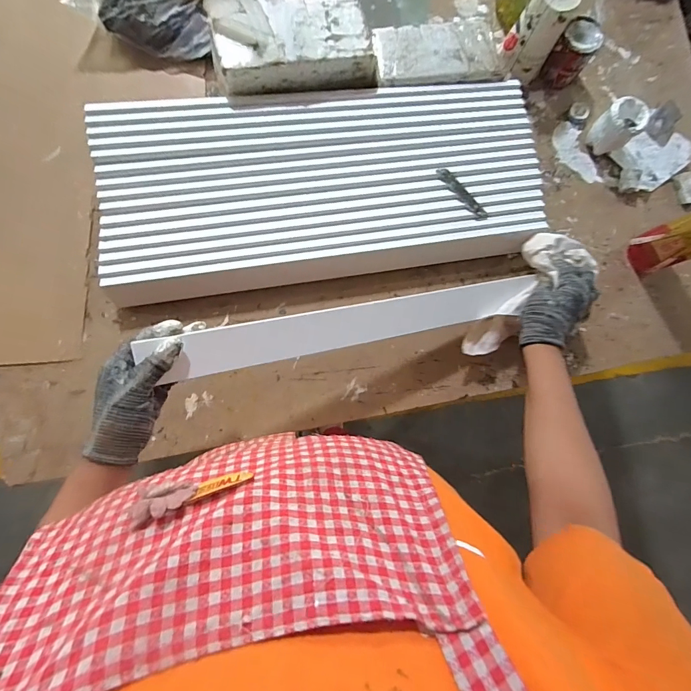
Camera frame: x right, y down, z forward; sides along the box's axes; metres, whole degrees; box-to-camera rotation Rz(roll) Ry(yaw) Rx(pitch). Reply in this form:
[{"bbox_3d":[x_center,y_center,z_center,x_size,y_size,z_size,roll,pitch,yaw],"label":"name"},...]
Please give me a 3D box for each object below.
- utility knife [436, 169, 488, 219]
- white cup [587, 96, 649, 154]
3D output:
[{"bbox_3d":[0.178,-0.230,0.583,0.018,0.005,0.101,-42,91,-8],"label":"utility knife"},{"bbox_3d":[0.447,-0.363,0.634,0.064,0.077,0.057,-36,89,-9],"label":"white cup"}]

